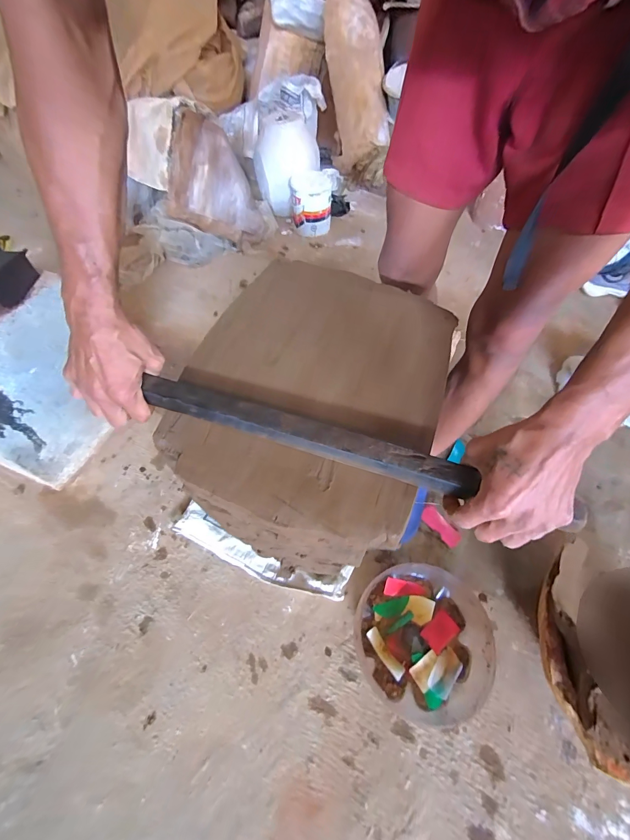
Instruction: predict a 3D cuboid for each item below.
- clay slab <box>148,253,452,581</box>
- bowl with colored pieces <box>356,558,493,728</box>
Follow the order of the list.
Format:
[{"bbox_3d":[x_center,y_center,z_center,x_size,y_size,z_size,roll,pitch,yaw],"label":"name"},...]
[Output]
[{"bbox_3d":[-0.003,-0.057,0.452,0.329,0.042,0.434,21,63,12],"label":"clay slab"},{"bbox_3d":[0.206,0.415,0.652,0.243,0.114,0.250,0,57,0],"label":"bowl with colored pieces"}]

